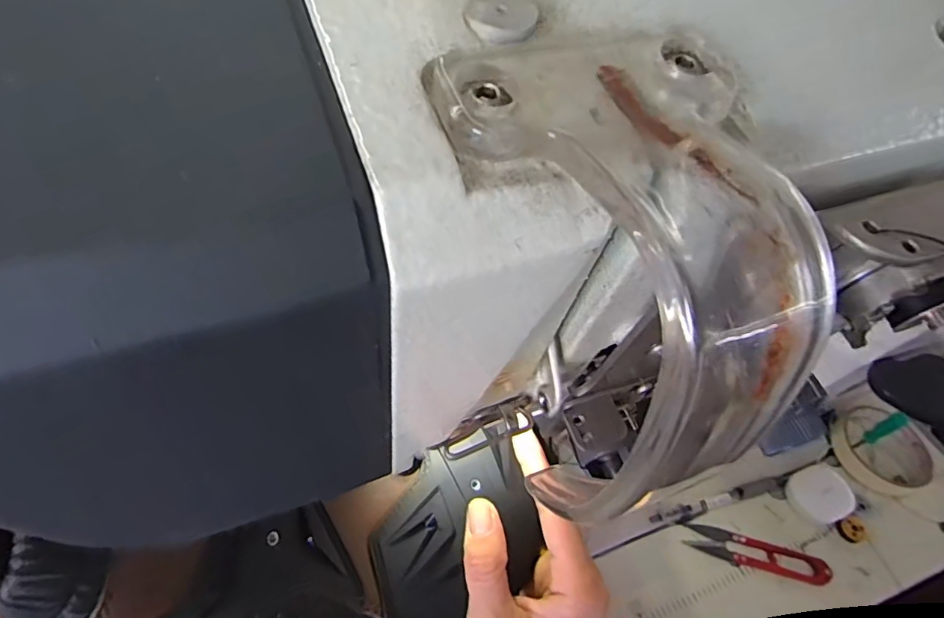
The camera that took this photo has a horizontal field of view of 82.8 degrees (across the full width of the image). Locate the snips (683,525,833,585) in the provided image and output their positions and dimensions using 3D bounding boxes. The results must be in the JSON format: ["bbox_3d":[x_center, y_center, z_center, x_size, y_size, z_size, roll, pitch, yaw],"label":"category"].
[{"bbox_3d":[0.245,0.210,0.458,0.119,0.005,0.026,14,53,6],"label":"snips"}]

